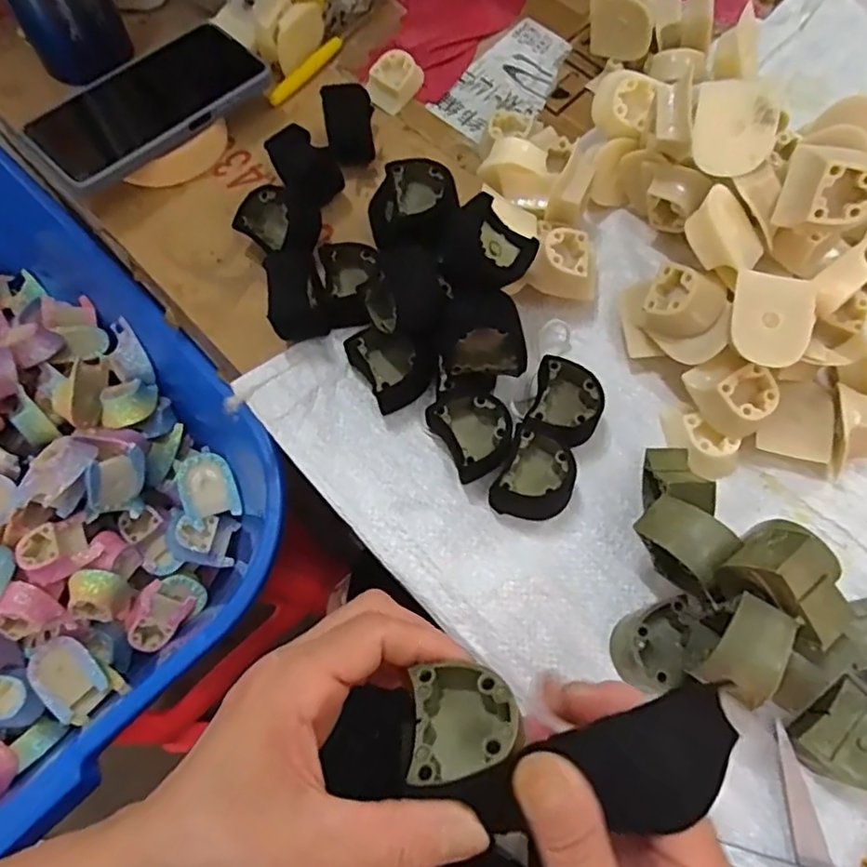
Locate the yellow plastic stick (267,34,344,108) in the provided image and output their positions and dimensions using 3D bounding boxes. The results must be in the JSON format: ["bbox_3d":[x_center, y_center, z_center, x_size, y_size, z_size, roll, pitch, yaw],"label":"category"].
[{"bbox_3d":[-0.100,-0.285,0.481,0.011,0.012,0.083,34,75,13],"label":"yellow plastic stick"}]

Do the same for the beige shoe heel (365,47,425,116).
[{"bbox_3d":[-0.032,-0.271,0.468,0.033,0.023,0.039,38,76,14],"label":"beige shoe heel"}]

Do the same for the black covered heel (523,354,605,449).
[{"bbox_3d":[0.078,-0.015,0.367,0.042,0.028,0.047,24,73,11],"label":"black covered heel"}]

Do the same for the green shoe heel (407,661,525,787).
[{"bbox_3d":[0.015,0.110,0.223,0.037,0.033,0.043,-10,38,8],"label":"green shoe heel"}]

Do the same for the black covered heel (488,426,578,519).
[{"bbox_3d":[0.060,0.027,0.351,0.041,0.027,0.047,24,73,11],"label":"black covered heel"}]

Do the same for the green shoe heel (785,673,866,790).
[{"bbox_3d":[0.201,0.148,0.296,0.046,0.026,0.040,-41,73,-11],"label":"green shoe heel"}]

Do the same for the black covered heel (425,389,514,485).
[{"bbox_3d":[0.023,-0.001,0.361,0.041,0.026,0.048,-33,72,-9],"label":"black covered heel"}]

